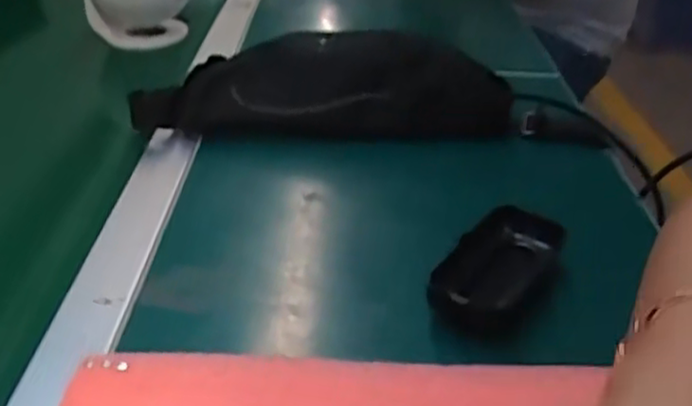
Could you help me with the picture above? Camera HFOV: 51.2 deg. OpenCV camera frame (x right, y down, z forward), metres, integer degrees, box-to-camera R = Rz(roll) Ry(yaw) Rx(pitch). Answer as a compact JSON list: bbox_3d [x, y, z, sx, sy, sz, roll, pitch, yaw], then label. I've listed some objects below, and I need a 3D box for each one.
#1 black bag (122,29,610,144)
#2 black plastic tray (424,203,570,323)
[{"bbox_3d":[0.015,-0.108,0.656,0.409,0.062,0.124,0,31,6],"label":"black bag"},{"bbox_3d":[0.094,0.036,0.436,0.049,0.020,0.117,17,37,31],"label":"black plastic tray"}]

